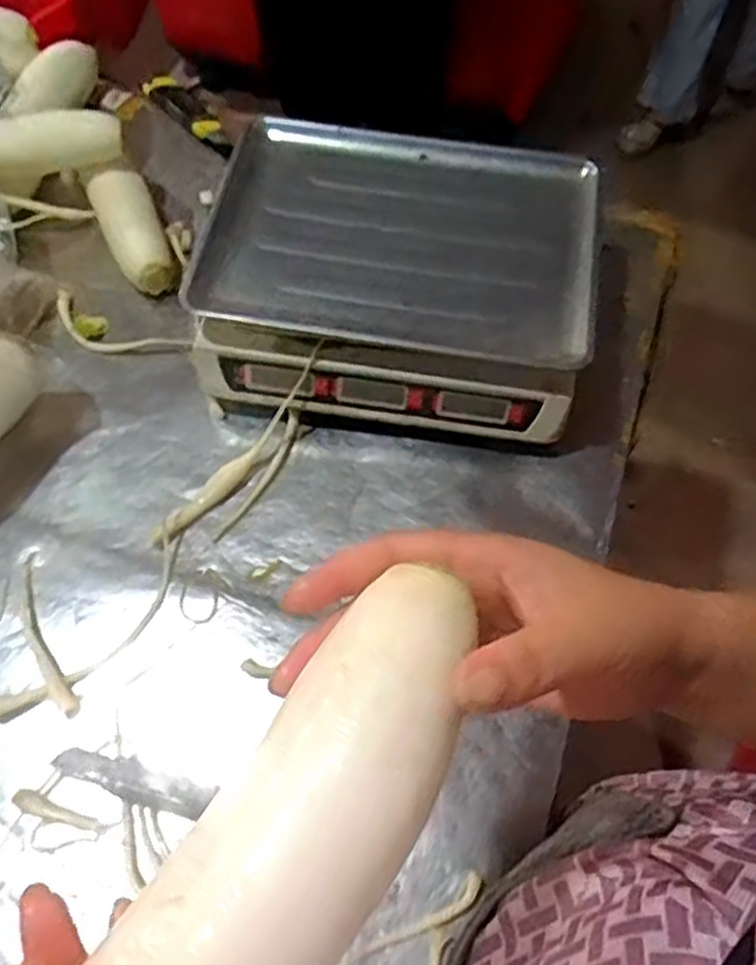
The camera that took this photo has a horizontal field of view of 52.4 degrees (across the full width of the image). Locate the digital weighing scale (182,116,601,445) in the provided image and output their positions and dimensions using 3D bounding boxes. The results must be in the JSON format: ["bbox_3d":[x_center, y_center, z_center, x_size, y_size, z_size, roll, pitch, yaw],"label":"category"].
[{"bbox_3d":[0.020,-0.183,0.710,0.335,0.124,0.264,9,60,3],"label":"digital weighing scale"}]

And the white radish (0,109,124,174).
[{"bbox_3d":[-0.328,-0.331,0.749,0.154,0.043,0.040,-6,61,-6],"label":"white radish"}]

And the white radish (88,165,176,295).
[{"bbox_3d":[-0.248,-0.254,0.781,0.062,0.069,0.138,-21,63,-13],"label":"white radish"}]

